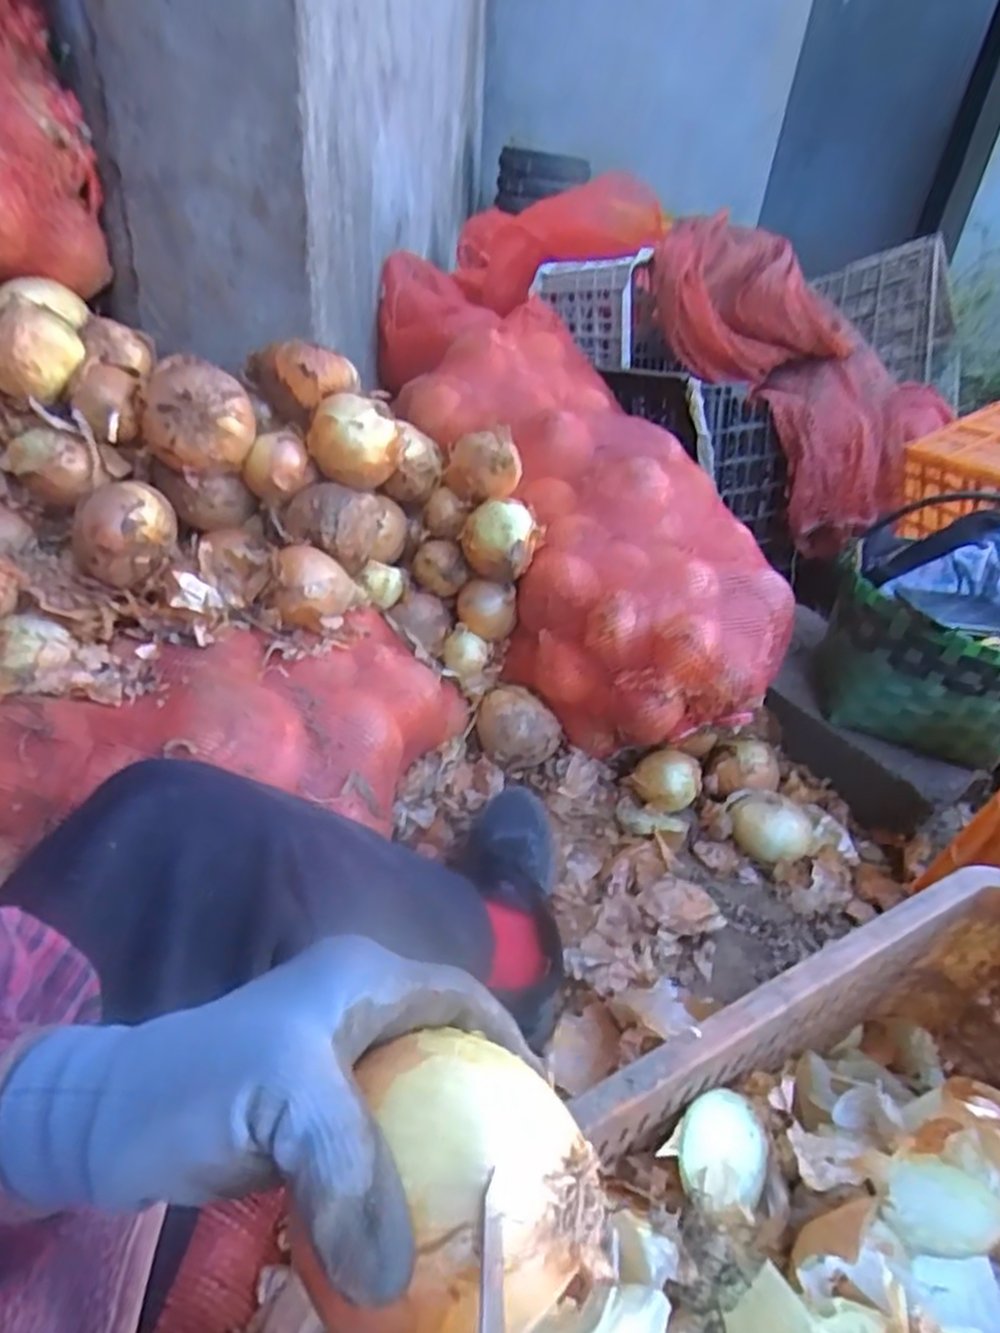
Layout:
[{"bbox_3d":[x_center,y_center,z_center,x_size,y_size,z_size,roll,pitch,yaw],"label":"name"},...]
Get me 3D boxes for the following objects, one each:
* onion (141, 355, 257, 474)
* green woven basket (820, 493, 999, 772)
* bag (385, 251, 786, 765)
[{"bbox_3d":[-0.308,-0.256,0.764,0.105,0.092,0.076,-7,38,-13],"label":"onion"},{"bbox_3d":[0.550,-0.036,0.916,0.253,0.245,0.215,29,43,30],"label":"green woven basket"},{"bbox_3d":[0.086,-0.264,1.035,0.341,0.237,0.804,-13,68,-21],"label":"bag"}]

